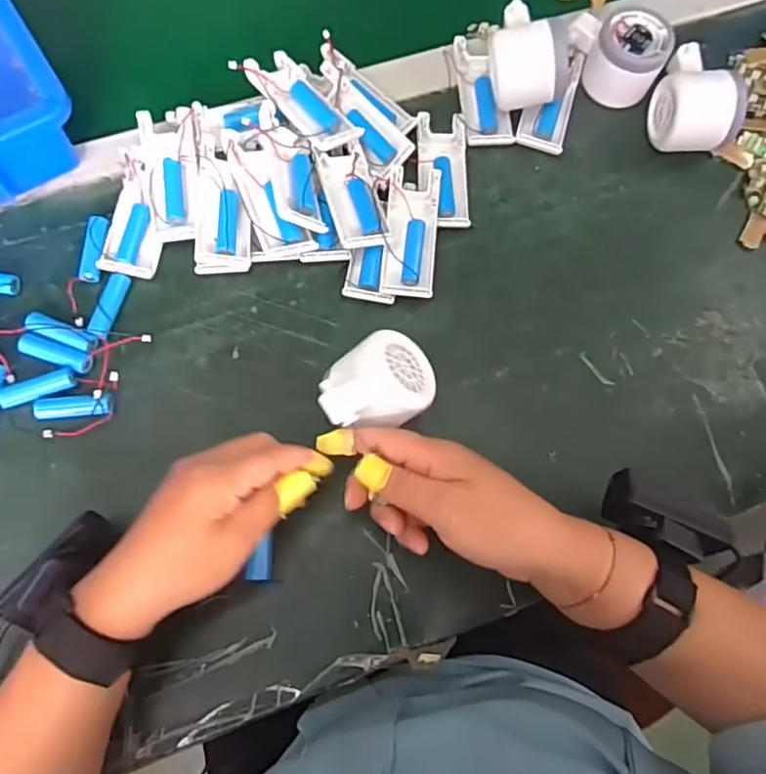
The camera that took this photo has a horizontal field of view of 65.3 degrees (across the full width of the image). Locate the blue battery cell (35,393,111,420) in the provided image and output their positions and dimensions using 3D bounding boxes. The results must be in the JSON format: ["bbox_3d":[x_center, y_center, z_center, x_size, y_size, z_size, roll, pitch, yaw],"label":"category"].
[{"bbox_3d":[-0.213,0.014,0.412,0.049,0.011,0.014,-4,74,-4],"label":"blue battery cell"}]

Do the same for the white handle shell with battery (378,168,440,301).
[{"bbox_3d":[0.022,-0.117,0.461,0.039,0.021,0.102,5,75,3],"label":"white handle shell with battery"}]

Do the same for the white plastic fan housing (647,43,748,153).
[{"bbox_3d":[0.256,-0.236,0.490,0.060,0.047,0.080,4,74,-2],"label":"white plastic fan housing"}]

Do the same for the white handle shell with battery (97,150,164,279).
[{"bbox_3d":[-0.185,-0.127,0.453,0.036,0.018,0.093,6,73,-1],"label":"white handle shell with battery"}]

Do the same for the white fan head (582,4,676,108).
[{"bbox_3d":[0.204,-0.275,0.503,0.060,0.049,0.060,32,75,6],"label":"white fan head"}]

